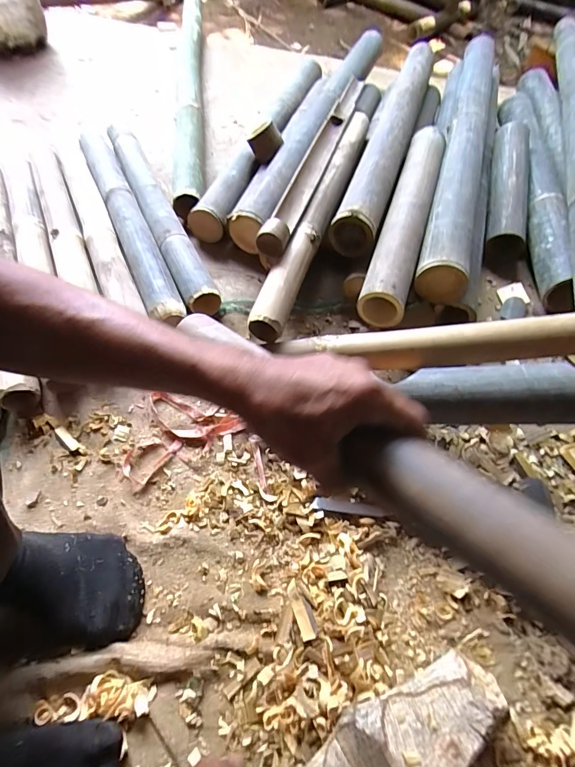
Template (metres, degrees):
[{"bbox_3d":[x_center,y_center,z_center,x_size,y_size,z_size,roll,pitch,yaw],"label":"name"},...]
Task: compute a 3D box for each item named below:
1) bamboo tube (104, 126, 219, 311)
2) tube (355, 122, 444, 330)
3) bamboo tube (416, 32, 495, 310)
[{"bbox_3d":[-0.277,-0.365,0.820,0.064,0.057,0.618,-23,62,-14],"label":"bamboo tube"},{"bbox_3d":[0.223,-0.317,0.722,0.072,0.074,0.509,17,60,9],"label":"tube"},{"bbox_3d":[0.386,-0.524,0.848,0.087,0.098,0.919,16,60,8],"label":"bamboo tube"}]

